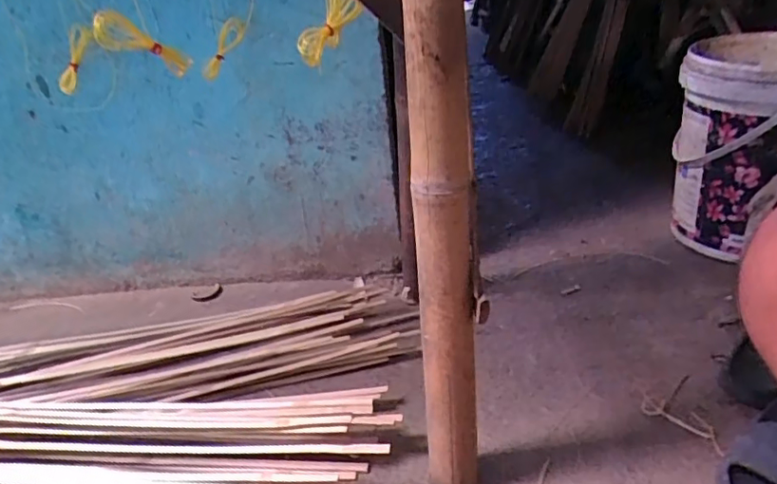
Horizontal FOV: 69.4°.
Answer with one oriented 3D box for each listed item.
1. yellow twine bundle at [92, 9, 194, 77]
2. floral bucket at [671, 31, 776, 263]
[{"bbox_3d":[-0.227,-0.181,0.520,0.087,0.032,0.033,21,11,-34],"label":"yellow twine bundle"},{"bbox_3d":[0.757,-0.185,1.121,0.341,0.399,0.322,-6,28,3],"label":"floral bucket"}]

